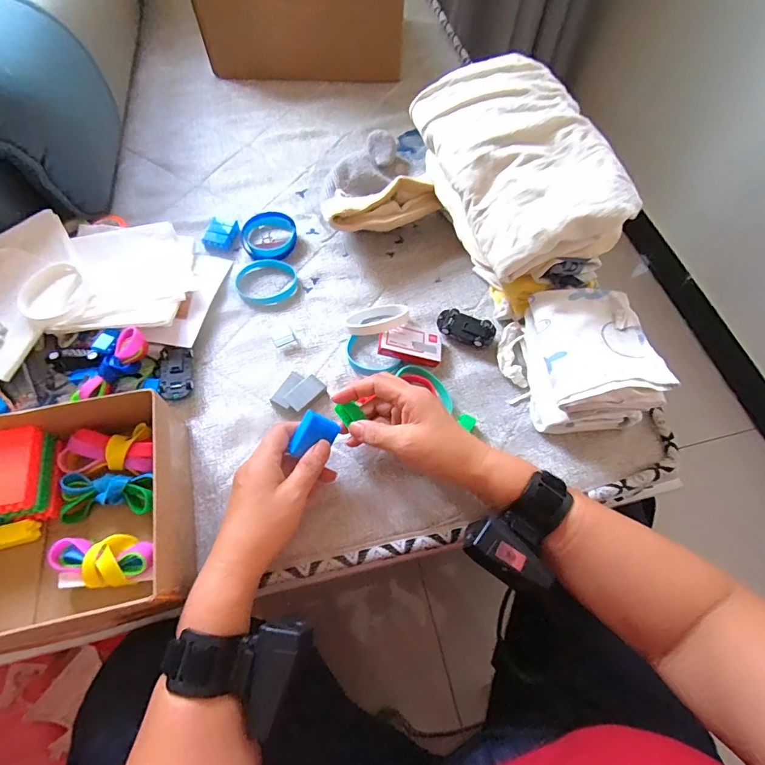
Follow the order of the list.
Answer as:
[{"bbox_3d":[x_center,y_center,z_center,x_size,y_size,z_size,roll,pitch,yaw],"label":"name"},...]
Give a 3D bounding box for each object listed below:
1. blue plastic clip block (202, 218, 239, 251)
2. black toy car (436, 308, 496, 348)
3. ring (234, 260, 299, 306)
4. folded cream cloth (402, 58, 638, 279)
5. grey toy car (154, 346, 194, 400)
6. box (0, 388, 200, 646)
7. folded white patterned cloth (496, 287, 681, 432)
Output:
[{"bbox_3d":[-0.204,-0.188,0.540,0.038,0.016,0.045,9,64,3],"label":"blue plastic clip block"},{"bbox_3d":[0.094,-0.060,0.483,0.065,0.022,0.032,28,66,12],"label":"black toy car"},{"bbox_3d":[-0.138,-0.120,0.508,0.072,0.010,0.058,-13,65,-8],"label":"ring"},{"bbox_3d":[0.137,-0.235,0.458,0.147,0.094,0.262,-14,65,-8],"label":"folded cream cloth"},{"bbox_3d":[-0.218,-0.010,0.447,0.036,0.018,0.060,-12,65,-7],"label":"grey toy car"},{"bbox_3d":[-0.277,0.113,0.352,0.212,0.080,0.160,-12,65,-7],"label":"box"},{"bbox_3d":[0.190,-0.026,0.424,0.110,0.090,0.137,-7,64,-5],"label":"folded white patterned cloth"}]

